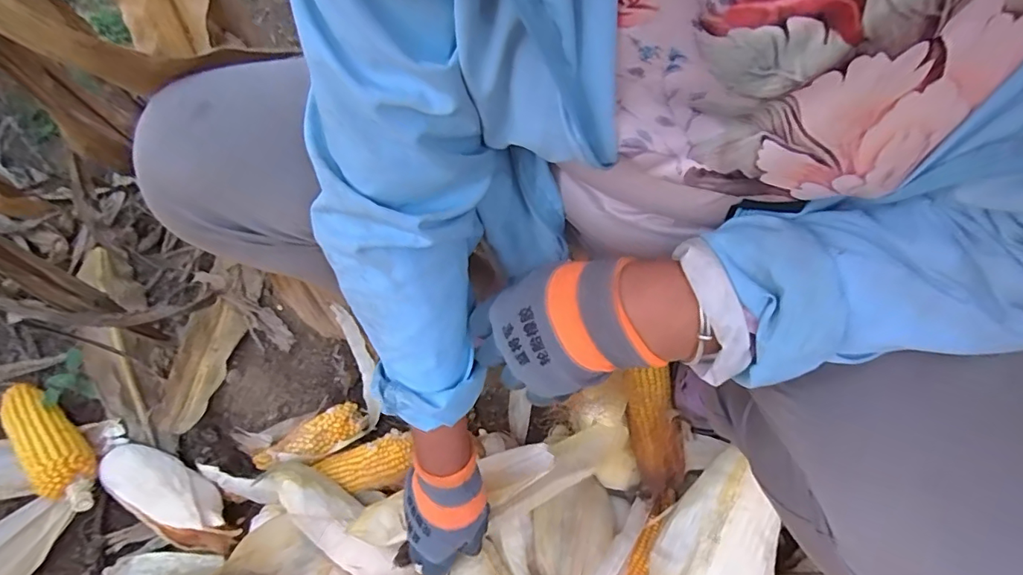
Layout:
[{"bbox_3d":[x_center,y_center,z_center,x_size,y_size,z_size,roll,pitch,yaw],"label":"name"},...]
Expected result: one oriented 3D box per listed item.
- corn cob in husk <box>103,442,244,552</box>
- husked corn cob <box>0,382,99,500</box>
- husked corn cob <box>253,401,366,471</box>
[{"bbox_3d":[-0.414,0.243,0.592,0.226,0.059,0.077,25,65,19],"label":"corn cob in husk"},{"bbox_3d":[-0.591,0.187,0.634,0.193,0.052,0.053,34,69,22],"label":"husked corn cob"},{"bbox_3d":[-0.247,0.191,0.622,0.135,0.036,0.051,-24,61,-8],"label":"husked corn cob"}]

